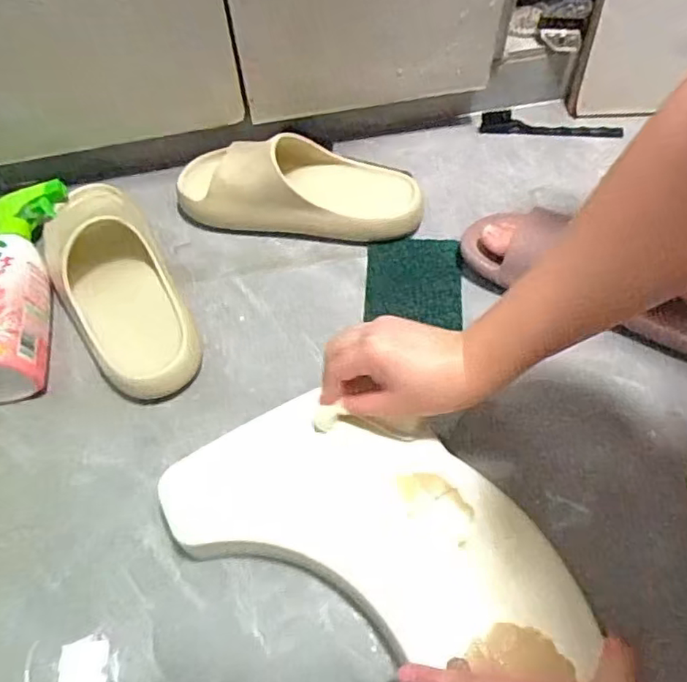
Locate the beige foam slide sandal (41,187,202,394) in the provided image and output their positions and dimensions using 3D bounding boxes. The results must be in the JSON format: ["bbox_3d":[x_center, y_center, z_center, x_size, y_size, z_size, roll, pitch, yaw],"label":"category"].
[{"bbox_3d":[-0.221,-0.062,0.566,0.104,0.073,0.255,-28,63,-16],"label":"beige foam slide sandal"}]

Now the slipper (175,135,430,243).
[{"bbox_3d":[-0.046,-0.172,0.631,0.262,0.070,0.099,5,59,3],"label":"slipper"}]

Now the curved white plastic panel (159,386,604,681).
[{"bbox_3d":[0.047,0.204,0.398,0.226,0.019,0.396,-25,62,-15],"label":"curved white plastic panel"}]

